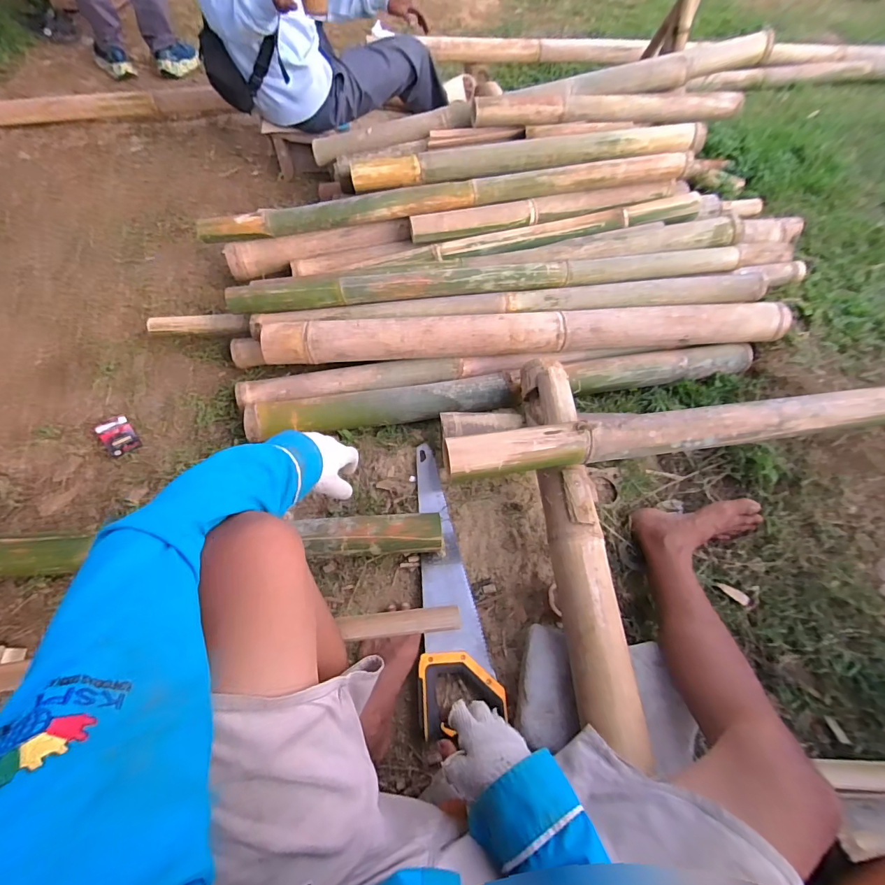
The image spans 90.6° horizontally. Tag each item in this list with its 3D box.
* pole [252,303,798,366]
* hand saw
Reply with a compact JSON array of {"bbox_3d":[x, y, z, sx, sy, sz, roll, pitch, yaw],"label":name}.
[{"bbox_3d":[0.207,-0.256,0.999,1.202,0.088,0.090,-4,55,-5],"label":"pole"},{"bbox_3d":[-0.002,0.234,0.844,0.131,0.032,0.533,-6,55,-6],"label":"hand saw"}]

